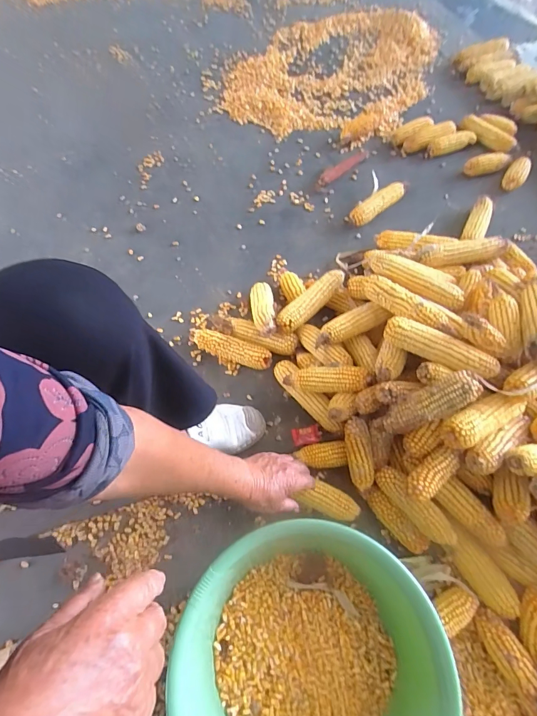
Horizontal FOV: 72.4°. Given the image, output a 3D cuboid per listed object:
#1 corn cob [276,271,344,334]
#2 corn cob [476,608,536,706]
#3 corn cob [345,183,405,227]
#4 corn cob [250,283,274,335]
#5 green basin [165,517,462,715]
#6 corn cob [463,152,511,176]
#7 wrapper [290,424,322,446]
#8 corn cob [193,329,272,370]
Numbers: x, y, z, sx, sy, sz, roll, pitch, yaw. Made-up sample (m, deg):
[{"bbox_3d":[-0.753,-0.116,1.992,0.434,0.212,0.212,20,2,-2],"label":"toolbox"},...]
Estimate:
[{"bbox_3d":[0.086,-0.117,0.768,0.050,0.054,0.178,39,70,17],"label":"corn cob"},{"bbox_3d":[0.349,0.435,0.544,0.049,0.040,0.117,-25,67,-9],"label":"corn cob"},{"bbox_3d":[0.282,-0.399,0.940,0.176,0.041,0.048,-35,69,-14],"label":"corn cob"},{"bbox_3d":[-0.013,-0.106,0.784,0.049,0.043,0.153,-8,43,-2],"label":"corn cob"},{"bbox_3d":[0.059,0.415,0.503,0.331,0.136,0.336,-1,65,2],"label":"green basin"},{"bbox_3d":[0.594,-0.528,0.997,0.121,0.041,0.052,-13,65,-4],"label":"corn cob"},{"bbox_3d":[0.073,0.149,0.706,0.052,0.018,0.037,-9,65,-3],"label":"wrapper"},{"bbox_3d":[-0.078,-0.016,0.770,0.170,0.050,0.053,21,67,11],"label":"corn cob"}]

